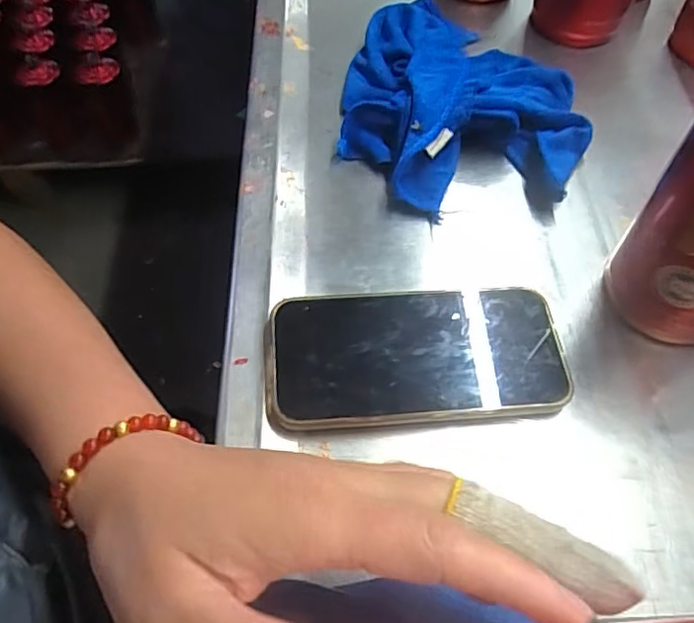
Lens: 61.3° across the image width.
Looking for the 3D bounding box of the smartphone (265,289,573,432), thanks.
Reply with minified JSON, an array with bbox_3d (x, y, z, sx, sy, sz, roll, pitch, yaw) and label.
[{"bbox_3d":[0.038,0.024,0.321,0.160,0.010,0.081,-4,57,-2],"label":"smartphone"}]

